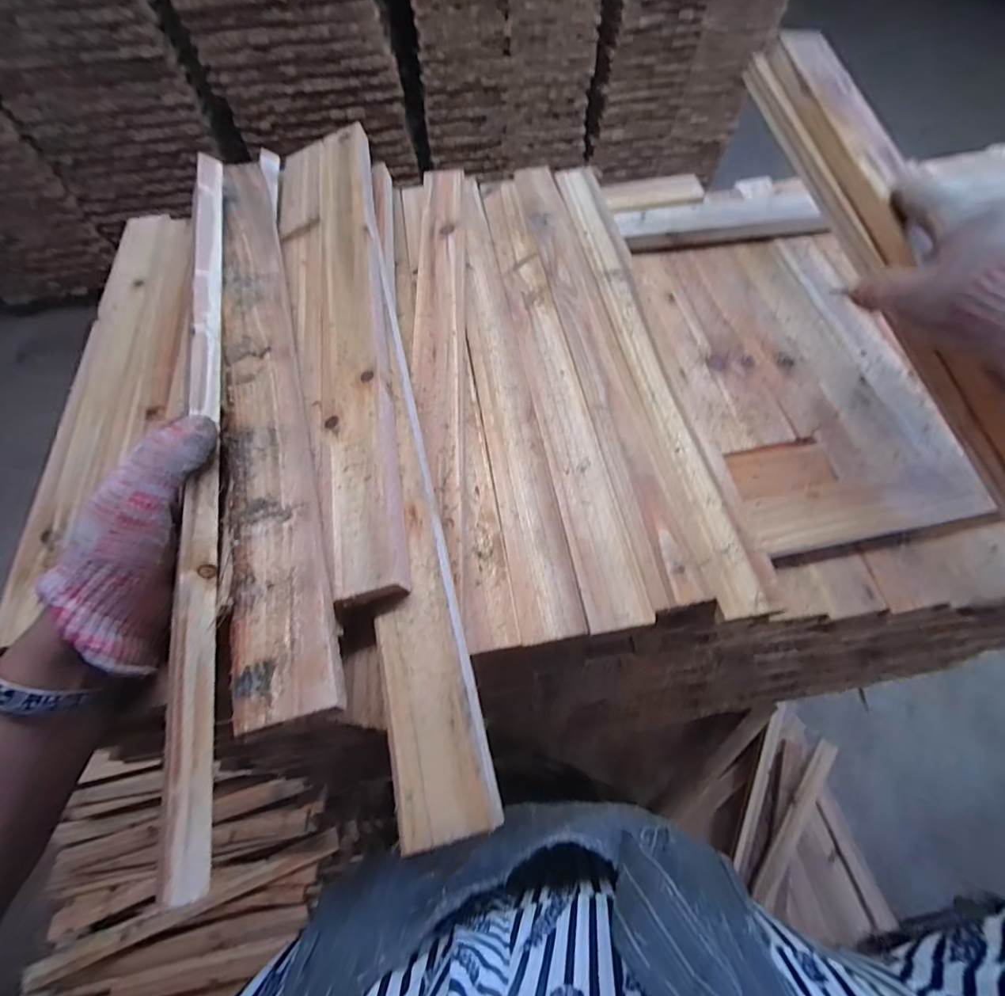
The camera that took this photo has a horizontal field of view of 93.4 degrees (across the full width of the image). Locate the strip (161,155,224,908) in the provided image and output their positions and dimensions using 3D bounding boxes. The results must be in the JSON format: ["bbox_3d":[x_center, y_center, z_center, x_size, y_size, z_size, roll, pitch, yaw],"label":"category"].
[{"bbox_3d":[-0.186,-0.049,0.295,0.018,0.012,0.489,-12,67,-3],"label":"strip"}]

